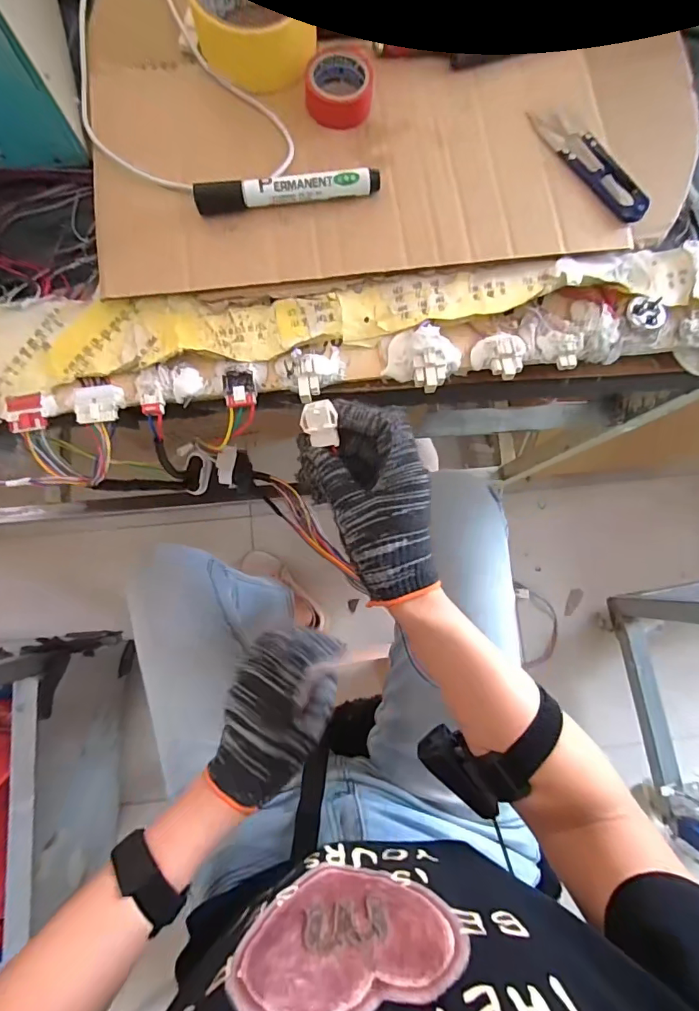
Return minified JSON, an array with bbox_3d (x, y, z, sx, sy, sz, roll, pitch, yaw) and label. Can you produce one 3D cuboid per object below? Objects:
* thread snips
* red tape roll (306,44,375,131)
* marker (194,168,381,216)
[{"bbox_3d":[0.183,-0.259,0.346,0.034,0.011,0.111,-36,85,-6],"label":"thread snips"},{"bbox_3d":[-0.007,-0.311,0.345,0.048,0.019,0.051,0,82,-2],"label":"red tape roll"},{"bbox_3d":[-0.043,-0.223,0.329,0.128,0.012,0.014,-9,83,-4],"label":"marker"}]

